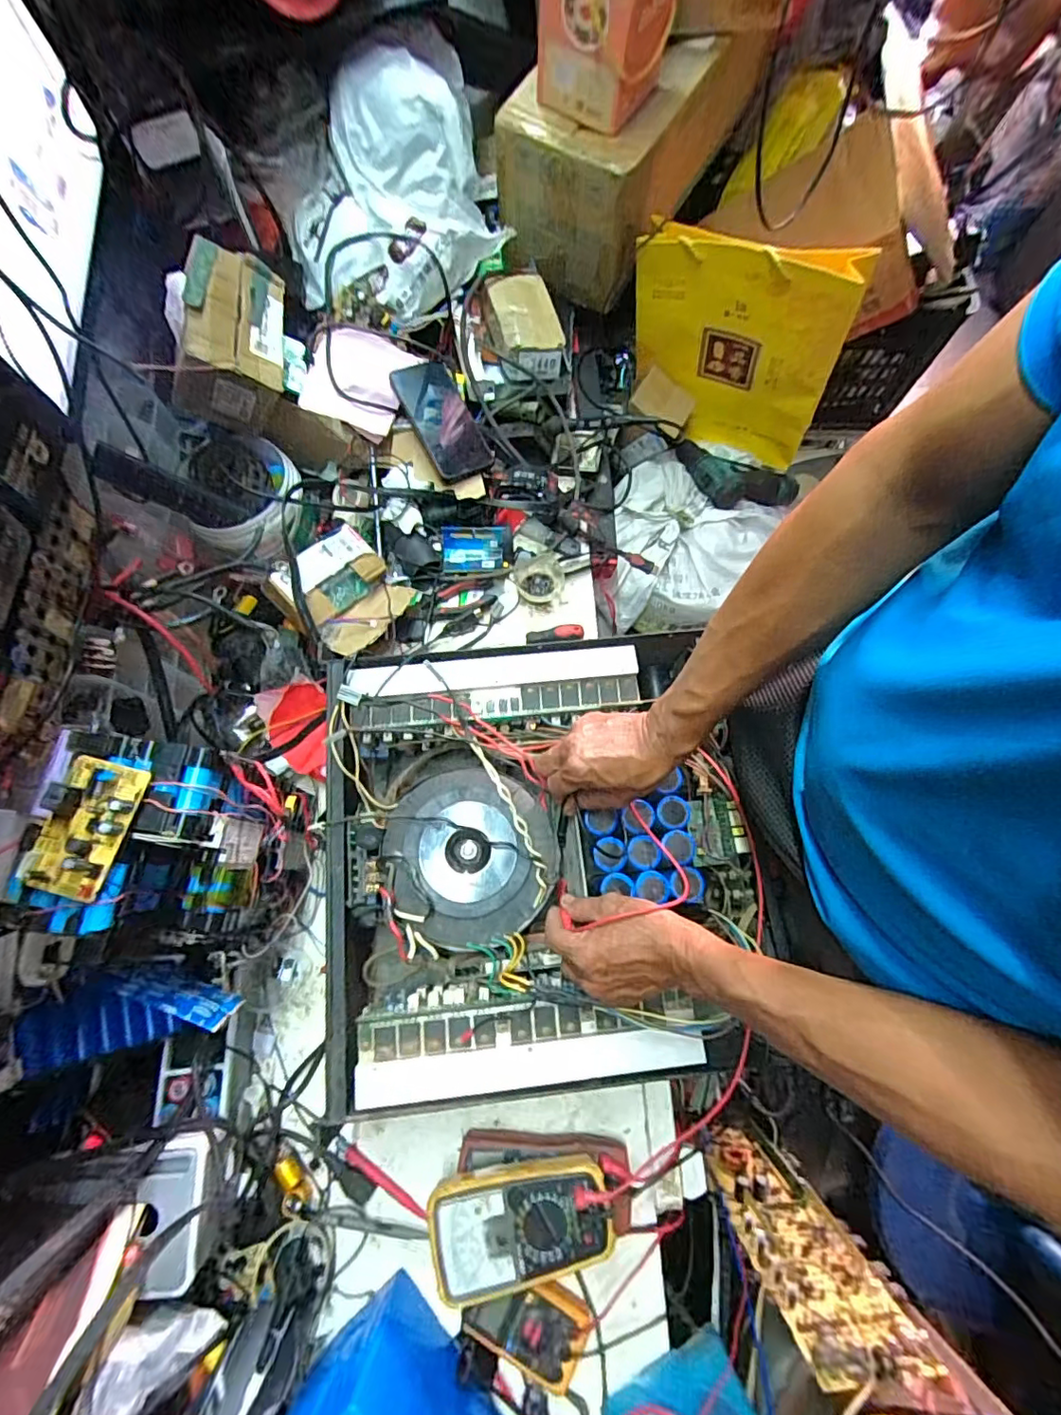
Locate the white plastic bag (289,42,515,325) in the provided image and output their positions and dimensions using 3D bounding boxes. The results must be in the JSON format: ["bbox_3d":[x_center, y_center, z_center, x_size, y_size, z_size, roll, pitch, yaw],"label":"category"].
[{"bbox_3d":[-0.174,-0.642,0.709,0.270,0.154,0.220,-12,74,-3],"label":"white plastic bag"}]

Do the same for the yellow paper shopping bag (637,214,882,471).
[{"bbox_3d":[0.298,-0.524,0.849,0.310,0.326,0.042,22,75,6],"label":"yellow paper shopping bag"}]

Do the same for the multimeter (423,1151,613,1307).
[{"bbox_3d":[-0.009,0.474,0.516,0.163,0.033,0.083,-9,74,-3],"label":"multimeter"}]

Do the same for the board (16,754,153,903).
[{"bbox_3d":[-0.317,0.083,0.399,0.056,0.017,0.093,15,74,5],"label":"board"}]

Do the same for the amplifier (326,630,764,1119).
[{"bbox_3d":[0.011,0.145,0.596,0.411,0.122,0.425,-5,73,-1],"label":"amplifier"}]

